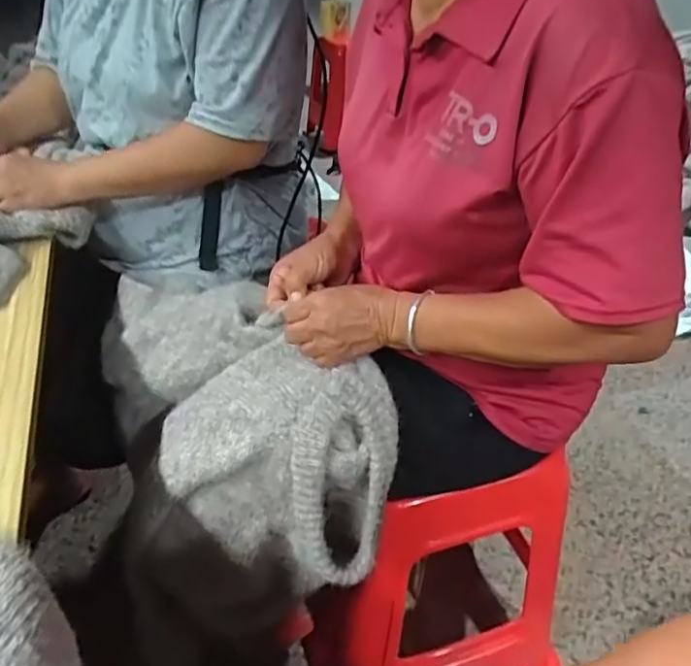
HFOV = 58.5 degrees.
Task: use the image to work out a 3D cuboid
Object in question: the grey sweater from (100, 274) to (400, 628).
[{"bbox_3d":[-0.128,0.099,0.727,0.259,0.235,0.441,-13,38,-19],"label":"grey sweater"}]

